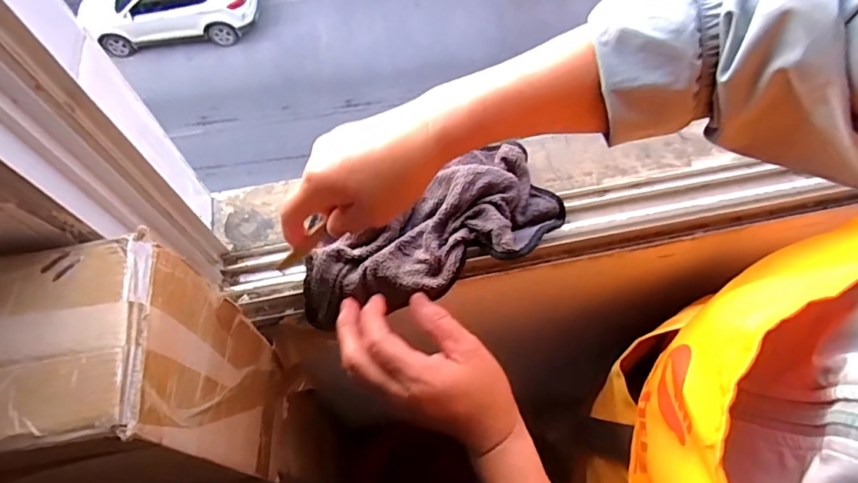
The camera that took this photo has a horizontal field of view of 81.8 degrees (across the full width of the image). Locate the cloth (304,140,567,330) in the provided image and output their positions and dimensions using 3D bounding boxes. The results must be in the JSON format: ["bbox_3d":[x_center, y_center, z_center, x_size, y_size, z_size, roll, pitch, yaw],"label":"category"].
[{"bbox_3d":[0.005,0.000,0.437,0.245,0.044,0.089,-27,66,-11],"label":"cloth"}]

